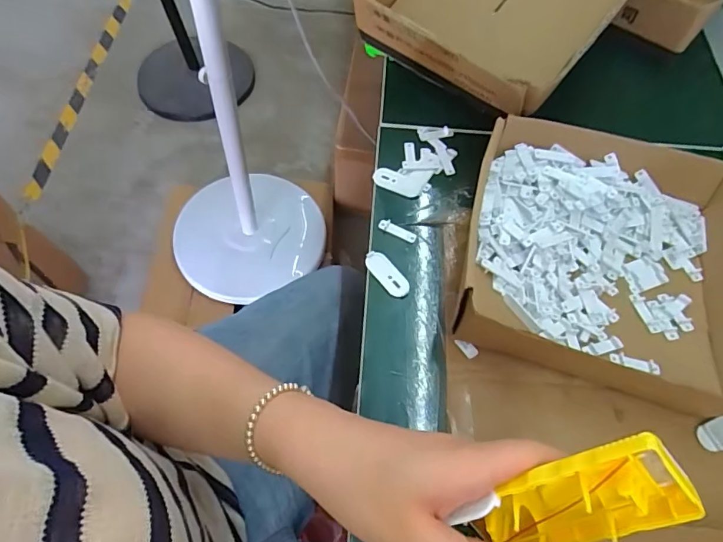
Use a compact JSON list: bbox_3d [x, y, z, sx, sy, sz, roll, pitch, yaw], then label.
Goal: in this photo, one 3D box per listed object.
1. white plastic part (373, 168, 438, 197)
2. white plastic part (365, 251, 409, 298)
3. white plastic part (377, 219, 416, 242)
[{"bbox_3d":[0.045,-0.089,0.470,0.062,0.006,0.029,-2,63,-4],"label":"white plastic part"},{"bbox_3d":[0.023,0.002,0.424,0.018,0.006,0.050,-38,70,-20],"label":"white plastic part"},{"bbox_3d":[0.034,-0.039,0.446,0.038,0.005,0.011,23,64,9],"label":"white plastic part"}]

